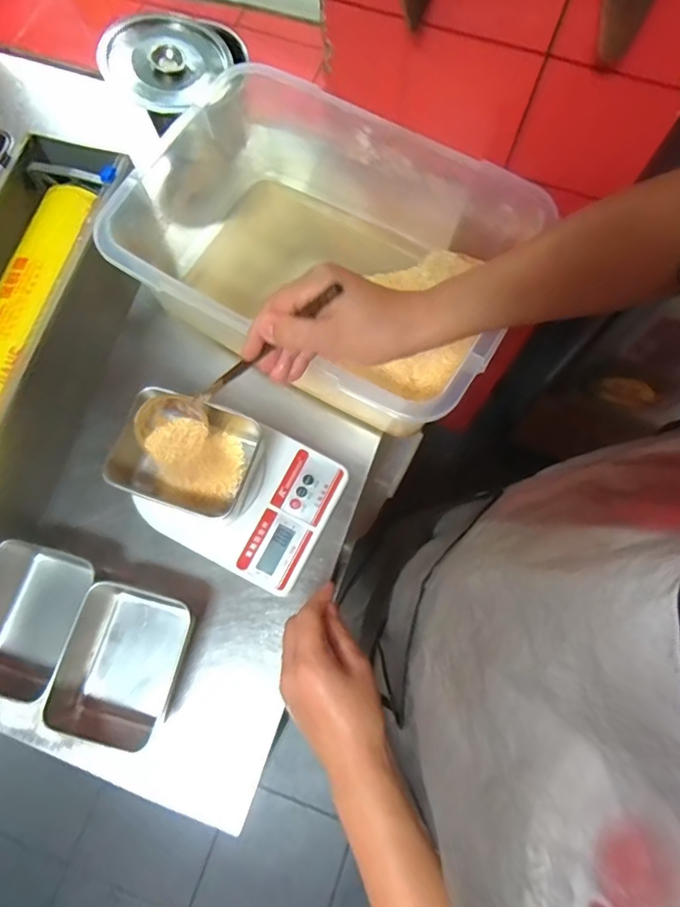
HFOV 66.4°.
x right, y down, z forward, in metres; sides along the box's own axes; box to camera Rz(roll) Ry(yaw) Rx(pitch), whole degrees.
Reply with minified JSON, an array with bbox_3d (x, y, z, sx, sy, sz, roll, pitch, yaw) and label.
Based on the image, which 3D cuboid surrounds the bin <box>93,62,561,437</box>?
[{"bbox_3d":[-0.037,-0.233,0.600,0.453,0.158,0.305,31,76,9],"label":"bin"}]

